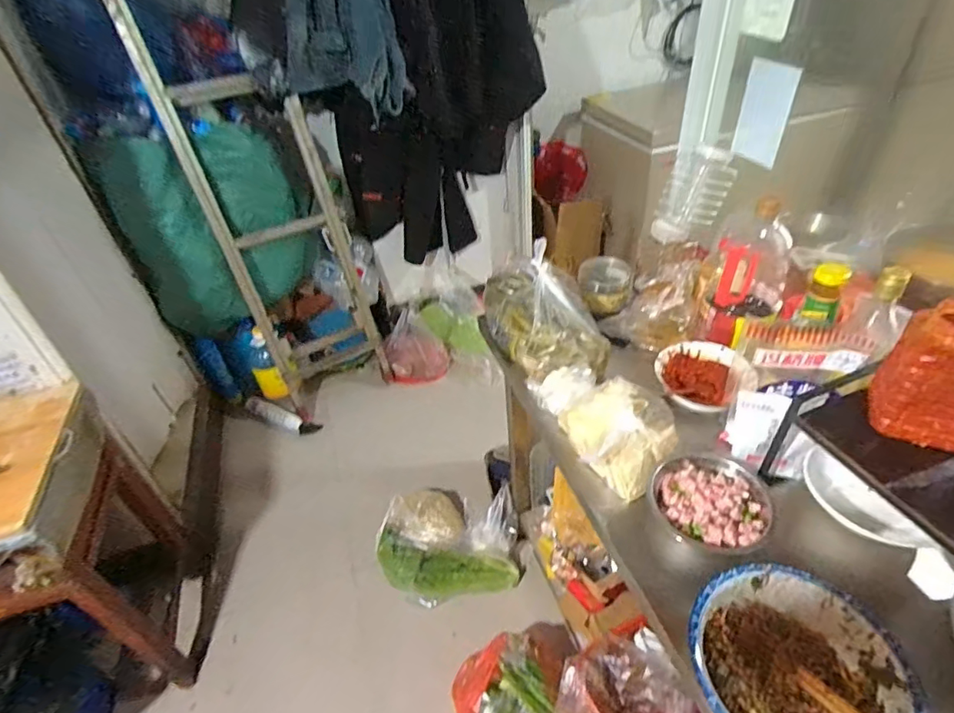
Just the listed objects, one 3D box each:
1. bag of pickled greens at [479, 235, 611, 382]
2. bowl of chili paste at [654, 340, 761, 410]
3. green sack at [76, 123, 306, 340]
[{"bbox_3d":[0.121,-0.087,0.945,0.185,0.136,0.271,-12,40,-6],"label":"bag of pickled greens"},{"bbox_3d":[0.371,0.025,0.858,0.142,0.046,0.137,-4,40,3],"label":"bowl of chili paste"},{"bbox_3d":[-0.833,-0.389,1.746,0.555,0.694,0.337,-30,45,-25],"label":"green sack"}]

